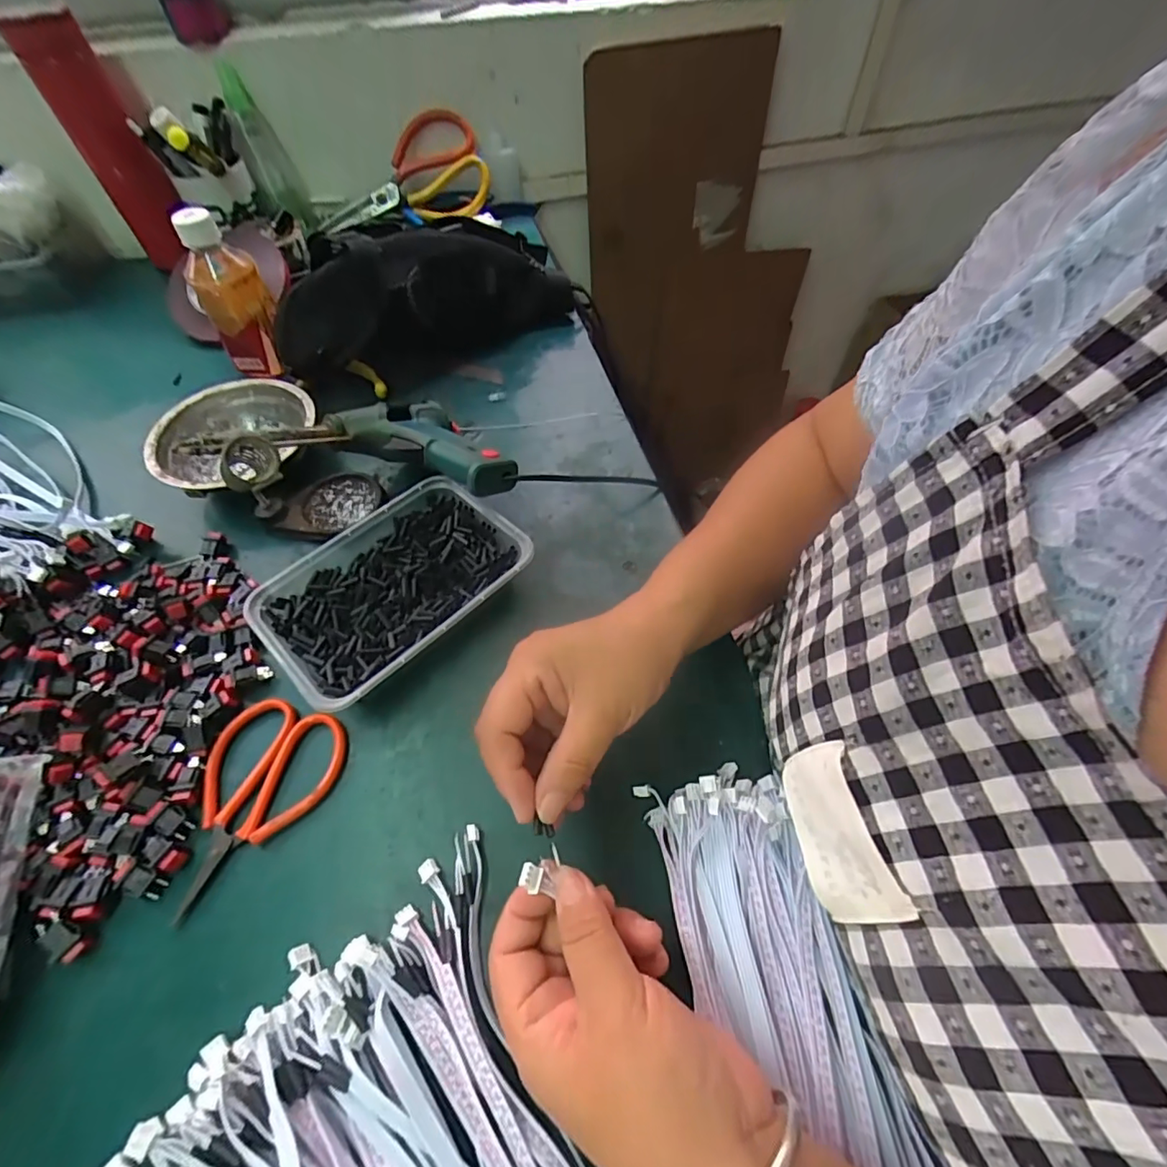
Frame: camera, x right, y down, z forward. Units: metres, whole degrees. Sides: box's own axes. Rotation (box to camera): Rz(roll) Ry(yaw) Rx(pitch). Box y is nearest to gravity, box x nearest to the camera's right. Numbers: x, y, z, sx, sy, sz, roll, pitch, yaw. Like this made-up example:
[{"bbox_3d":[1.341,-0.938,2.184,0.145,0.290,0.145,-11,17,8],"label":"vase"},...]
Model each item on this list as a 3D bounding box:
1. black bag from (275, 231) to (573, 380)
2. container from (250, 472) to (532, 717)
[{"bbox_3d":[-0.152,-0.278,0.506,0.271,0.111,0.084,-29,60,-16],"label":"black bag"},{"bbox_3d":[-0.124,0.005,0.361,0.163,0.037,0.112,-38,63,-21],"label":"container"}]

